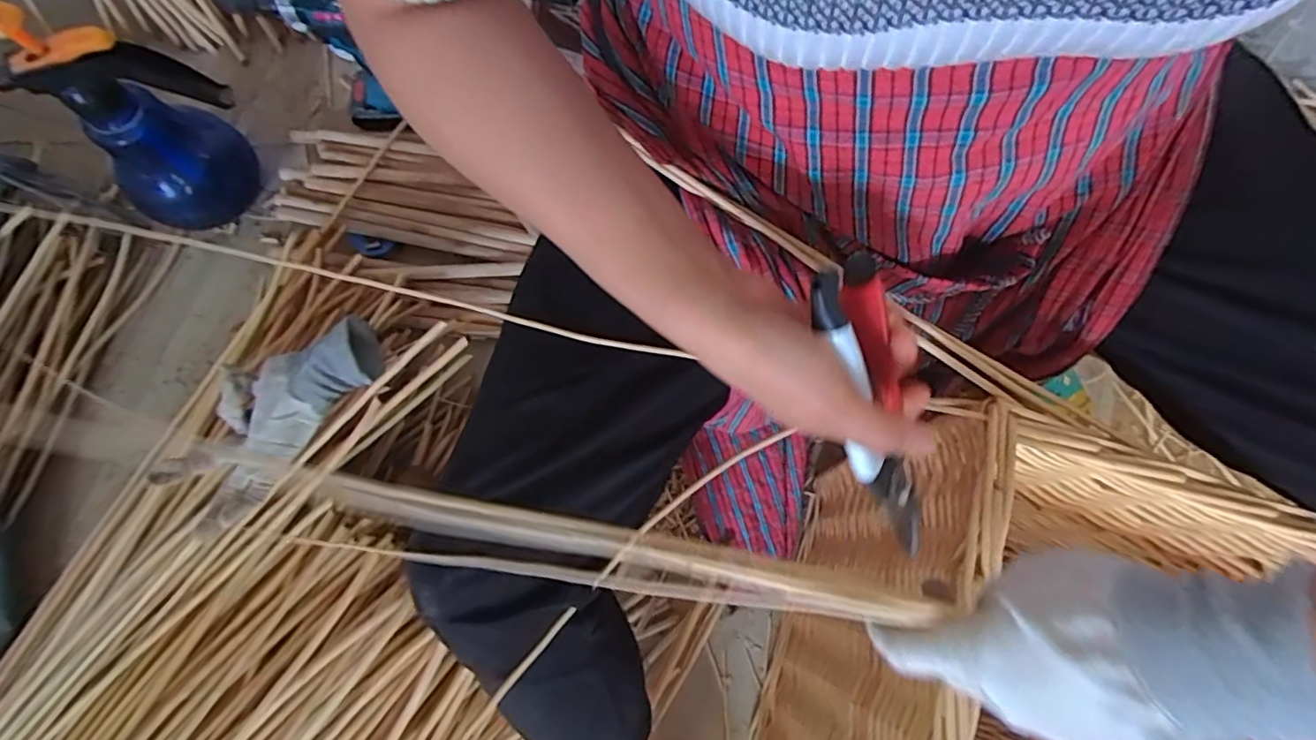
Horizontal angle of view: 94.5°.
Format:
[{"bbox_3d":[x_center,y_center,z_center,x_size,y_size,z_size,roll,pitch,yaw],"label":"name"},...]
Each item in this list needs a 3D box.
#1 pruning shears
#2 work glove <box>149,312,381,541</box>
[{"bbox_3d":[0.116,0.027,0.320,0.045,0.034,0.174,-21,109,-6],"label":"pruning shears"},{"bbox_3d":[-0.354,0.043,0.555,0.087,0.060,0.232,40,78,8],"label":"work glove"}]

